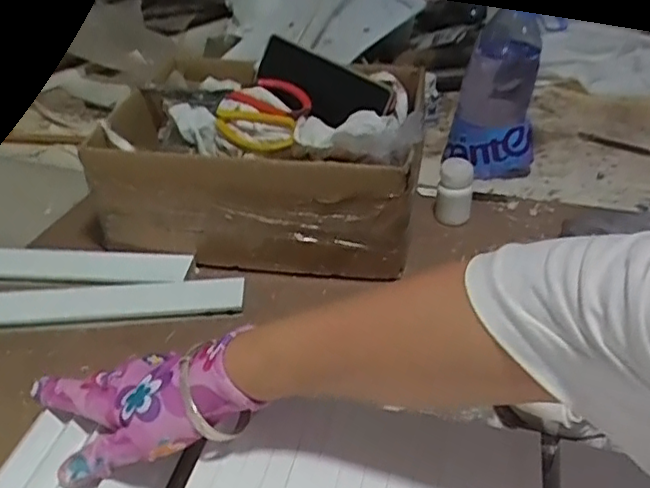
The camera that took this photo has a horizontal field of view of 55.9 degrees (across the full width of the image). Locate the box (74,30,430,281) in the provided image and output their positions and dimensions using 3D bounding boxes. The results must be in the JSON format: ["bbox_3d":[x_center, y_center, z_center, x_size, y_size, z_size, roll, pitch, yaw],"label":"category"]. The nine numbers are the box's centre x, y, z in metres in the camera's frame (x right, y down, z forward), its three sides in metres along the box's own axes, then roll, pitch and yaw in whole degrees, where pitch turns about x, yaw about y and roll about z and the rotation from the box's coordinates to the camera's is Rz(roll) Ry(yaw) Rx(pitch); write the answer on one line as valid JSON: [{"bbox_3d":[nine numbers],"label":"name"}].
[{"bbox_3d":[-0.057,-0.105,0.676,0.310,0.135,0.266,4,37,11],"label":"box"}]

